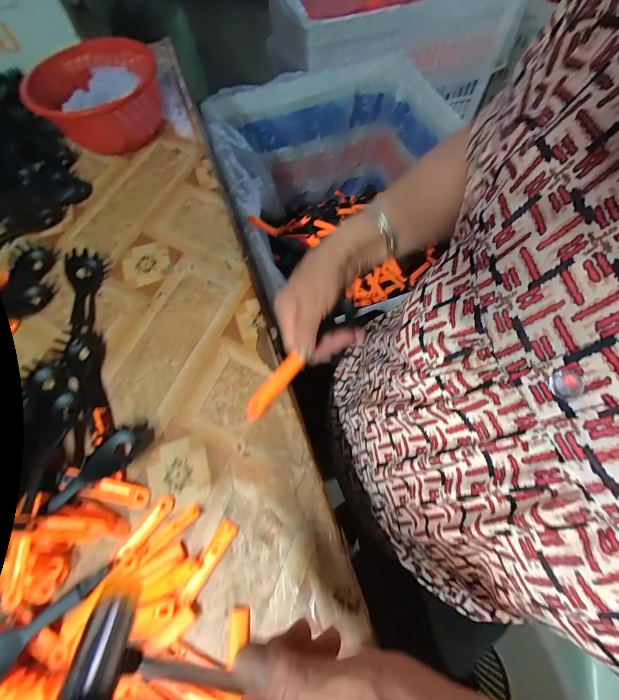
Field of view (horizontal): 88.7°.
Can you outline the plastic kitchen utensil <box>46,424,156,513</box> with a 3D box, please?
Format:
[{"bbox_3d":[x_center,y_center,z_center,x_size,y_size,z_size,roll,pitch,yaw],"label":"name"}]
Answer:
[{"bbox_3d":[-0.189,0.102,0.288,0.032,0.016,0.092,36,57,17],"label":"plastic kitchen utensil"}]

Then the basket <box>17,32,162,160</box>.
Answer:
[{"bbox_3d":[-0.304,-0.374,0.477,0.155,0.091,0.179,-17,68,-5],"label":"basket"}]

